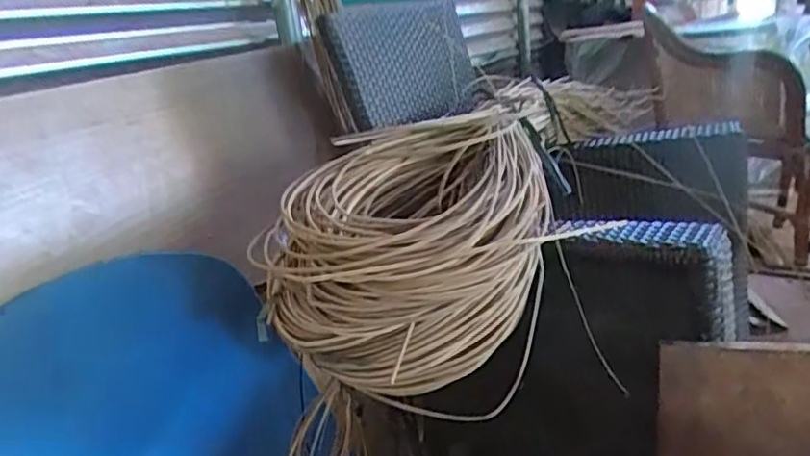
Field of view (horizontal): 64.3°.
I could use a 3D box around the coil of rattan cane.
[{"bbox_3d":[0.019,0.032,0.667,0.294,0.224,0.211,-15,22,-27],"label":"coil of rattan cane"}]

